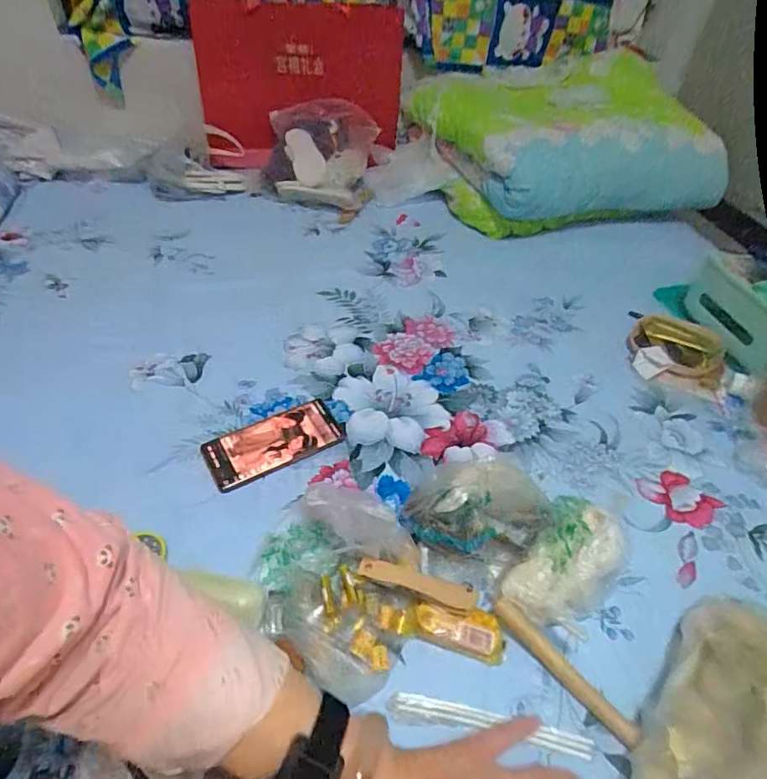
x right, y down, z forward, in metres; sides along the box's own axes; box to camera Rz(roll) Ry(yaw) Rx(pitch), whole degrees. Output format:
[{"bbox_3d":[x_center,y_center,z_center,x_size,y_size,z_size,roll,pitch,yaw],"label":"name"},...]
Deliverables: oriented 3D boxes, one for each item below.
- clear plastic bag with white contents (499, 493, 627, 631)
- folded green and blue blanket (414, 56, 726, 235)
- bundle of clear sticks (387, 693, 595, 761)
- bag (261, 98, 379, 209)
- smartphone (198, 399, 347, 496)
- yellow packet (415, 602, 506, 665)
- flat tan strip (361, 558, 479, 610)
[{"bbox_3d":[0.190,0.179,0.518,0.087,0.055,0.135,31,50,23],"label":"clear plastic bag with white contents"},{"bbox_3d":[0.415,-0.557,1.137,0.570,0.250,0.438,-12,48,-17],"label":"folded green and blue blanket"},{"bbox_3d":[0.092,0.288,0.442,0.175,0.006,0.019,10,46,4],"label":"bundle of clear sticks"},{"bbox_3d":[-0.139,-0.537,1.139,0.241,0.156,0.292,1,45,-5],"label":"bag"},{"bbox_3d":[-0.135,0.064,0.637,0.165,0.007,0.078,-22,52,-24],"label":"smartphone"},{"bbox_3d":[0.073,0.227,0.484,0.084,0.026,0.040,11,46,5],"label":"yellow packet"},{"bbox_3d":[0.035,0.193,0.513,0.119,0.014,0.022,13,46,7],"label":"flat tan strip"}]

